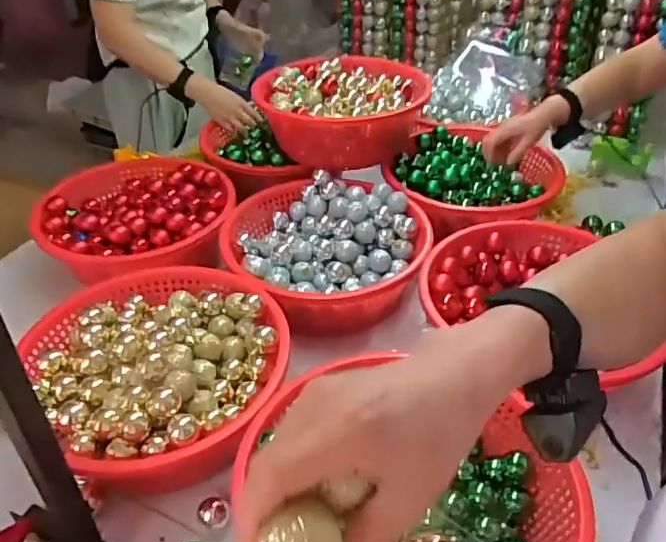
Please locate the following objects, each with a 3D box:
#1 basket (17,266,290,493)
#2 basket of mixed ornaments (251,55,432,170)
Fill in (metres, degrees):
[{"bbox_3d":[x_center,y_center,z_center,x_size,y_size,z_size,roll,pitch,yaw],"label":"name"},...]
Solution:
[{"bbox_3d":[-0.239,0.137,0.793,0.348,0.134,0.361,0,38,0],"label":"basket"},{"bbox_3d":[0.022,-0.334,1.204,0.358,0.146,0.312,-7,38,-8],"label":"basket of mixed ornaments"}]

